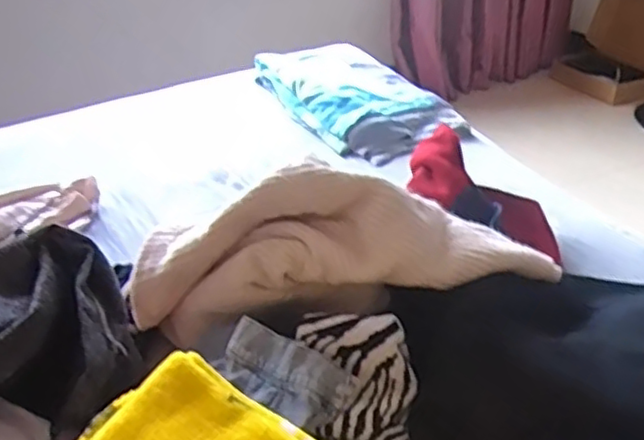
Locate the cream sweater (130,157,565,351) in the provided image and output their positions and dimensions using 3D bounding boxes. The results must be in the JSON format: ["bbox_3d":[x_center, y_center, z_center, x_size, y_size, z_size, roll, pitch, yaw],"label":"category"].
[{"bbox_3d":[-0.007,0.028,0.725,0.469,0.187,0.117,-9,30,16],"label":"cream sweater"}]

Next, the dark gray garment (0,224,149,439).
[{"bbox_3d":[-0.359,0.142,0.697,0.229,0.143,0.337,20,38,30],"label":"dark gray garment"}]

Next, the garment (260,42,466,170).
[{"bbox_3d":[0.071,-0.267,1.401,0.285,0.072,0.492,-17,35,-23],"label":"garment"}]

